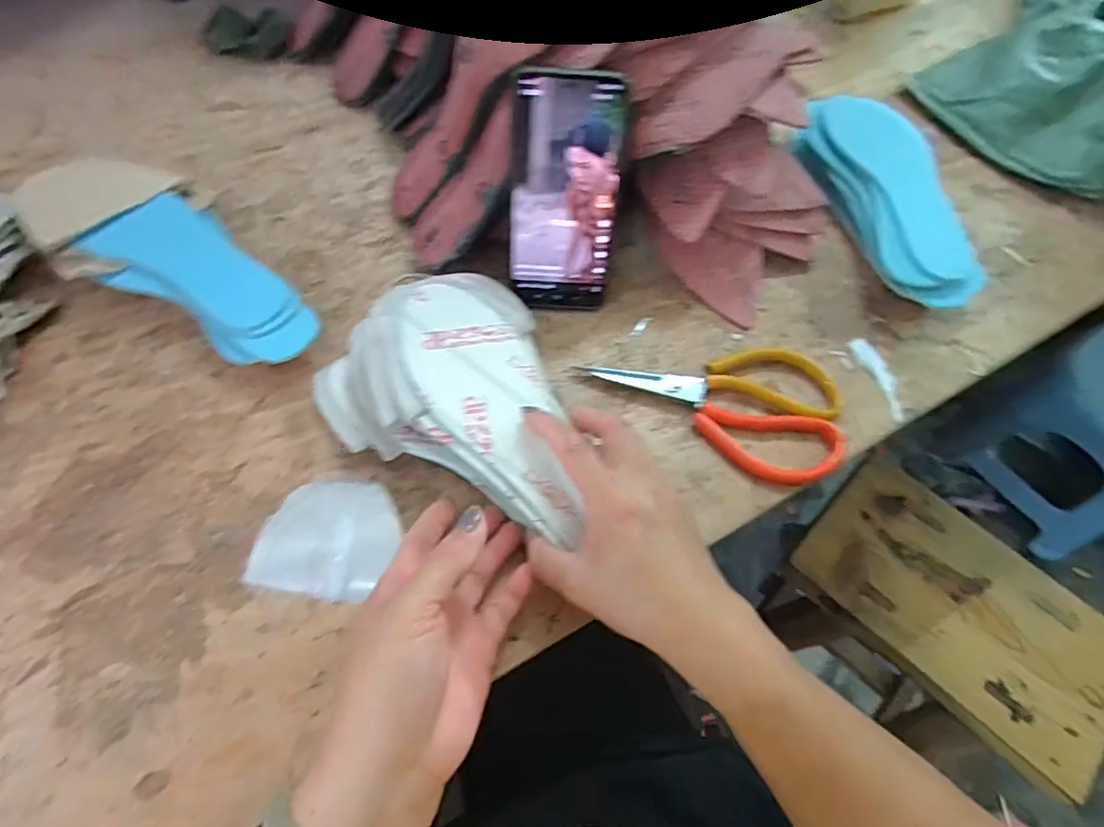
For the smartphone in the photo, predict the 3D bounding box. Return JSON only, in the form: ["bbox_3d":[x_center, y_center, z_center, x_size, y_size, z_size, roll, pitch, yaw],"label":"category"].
[{"bbox_3d":[0.009,-0.151,0.419,0.076,0.163,0.010,4,36,0],"label":"smartphone"}]

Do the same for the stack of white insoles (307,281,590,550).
[{"bbox_3d":[-0.053,-0.002,0.376,0.140,0.046,0.197,-33,67,-19],"label":"stack of white insoles"}]

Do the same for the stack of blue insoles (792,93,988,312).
[{"bbox_3d":[0.292,-0.188,0.510,0.094,0.045,0.238,-10,62,-8],"label":"stack of blue insoles"}]

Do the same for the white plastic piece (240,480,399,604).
[{"bbox_3d":[-0.137,0.076,0.359,0.086,0.008,0.069,8,75,9],"label":"white plastic piece"}]

